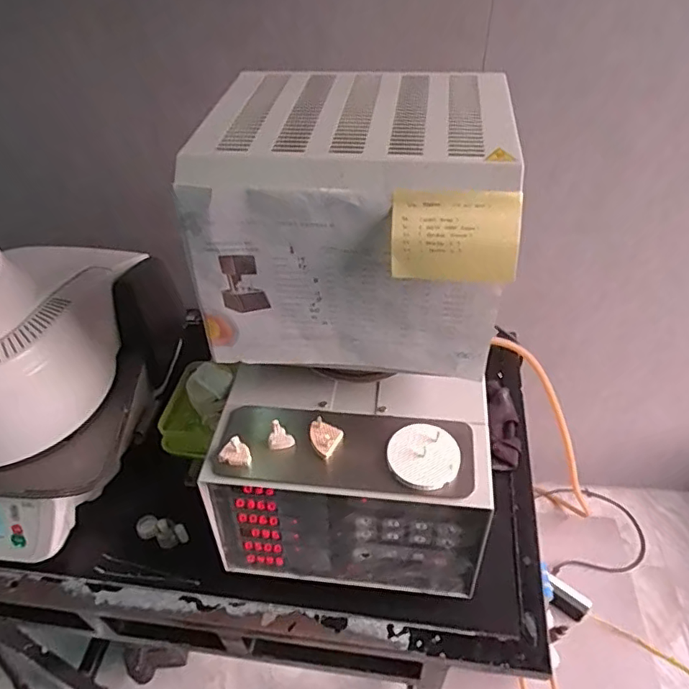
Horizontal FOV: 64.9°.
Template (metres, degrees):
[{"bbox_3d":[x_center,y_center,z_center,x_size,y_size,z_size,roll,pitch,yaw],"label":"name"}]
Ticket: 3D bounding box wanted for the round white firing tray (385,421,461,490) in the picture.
[{"bbox_3d":[0.087,0.122,0.600,0.075,0.010,0.077,-2,58,3],"label":"round white firing tray"}]

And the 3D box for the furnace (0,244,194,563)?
[{"bbox_3d":[-0.463,-0.040,0.723,0.310,0.505,0.408,2,45,5],"label":"furnace"}]

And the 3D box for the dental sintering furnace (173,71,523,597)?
[{"bbox_3d":[0.011,0.005,0.635,0.309,0.499,0.313,3,45,6],"label":"dental sintering furnace"}]

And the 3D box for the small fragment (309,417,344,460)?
[{"bbox_3d":[-0.025,0.110,0.625,0.037,0.022,0.038,17,48,19],"label":"small fragment"}]

